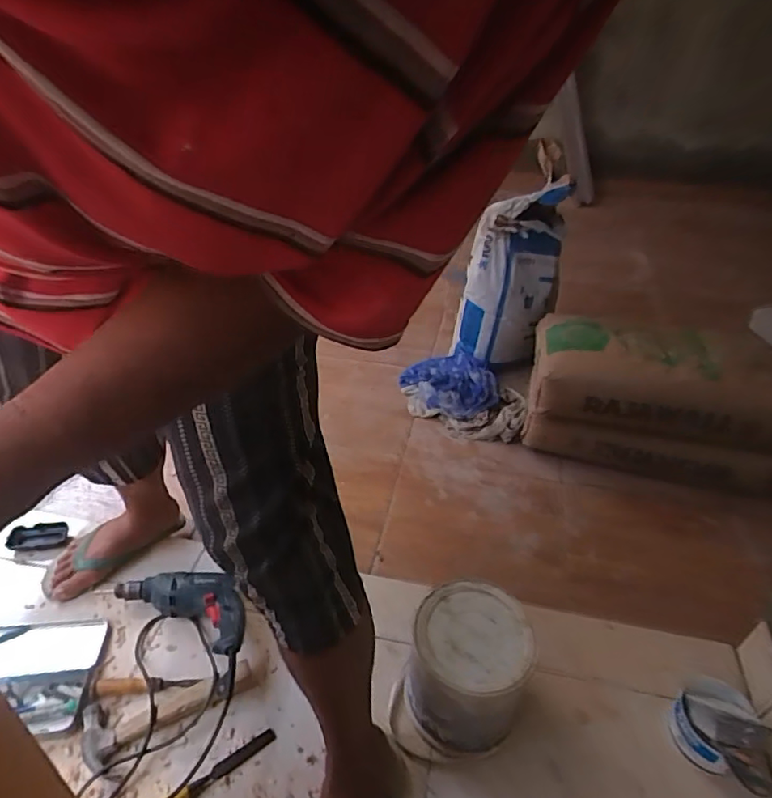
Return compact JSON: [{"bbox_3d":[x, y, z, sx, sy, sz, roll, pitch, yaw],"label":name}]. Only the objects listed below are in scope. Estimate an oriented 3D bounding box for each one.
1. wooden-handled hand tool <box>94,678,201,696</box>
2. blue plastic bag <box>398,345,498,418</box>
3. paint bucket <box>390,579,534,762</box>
[{"bbox_3d":[-0.381,0.456,0.887,0.160,0.020,0.027,1,38,-3],"label":"wooden-handled hand tool"},{"bbox_3d":[0.187,-0.051,1.578,0.197,0.092,0.283,-17,42,-24],"label":"blue plastic bag"},{"bbox_3d":[0.109,0.410,0.827,0.170,0.188,0.198,22,42,23],"label":"paint bucket"}]

